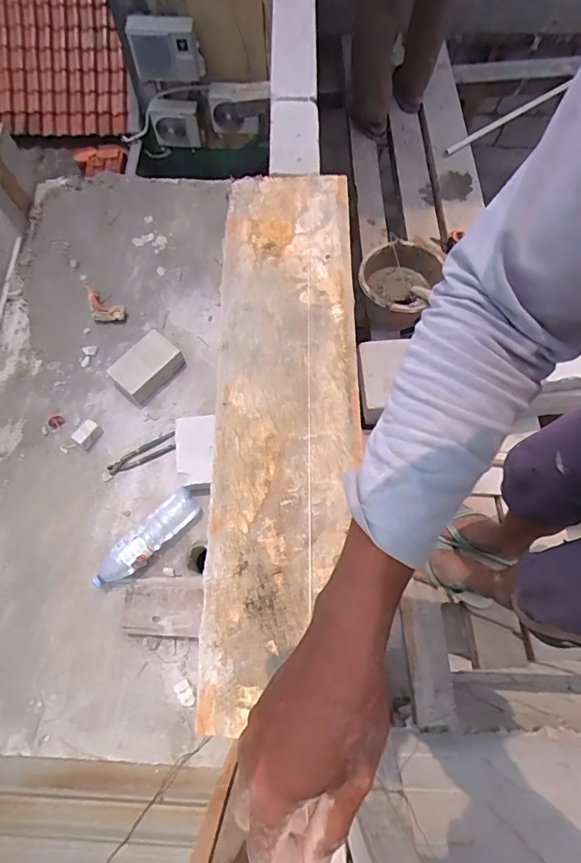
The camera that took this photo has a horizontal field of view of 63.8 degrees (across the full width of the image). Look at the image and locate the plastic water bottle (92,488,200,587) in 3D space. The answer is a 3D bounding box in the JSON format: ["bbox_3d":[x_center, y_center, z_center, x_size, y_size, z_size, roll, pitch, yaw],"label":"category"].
[{"bbox_3d":[-0.387,0.287,1.258,0.331,0.071,0.091,-42,76,-14],"label":"plastic water bottle"}]

